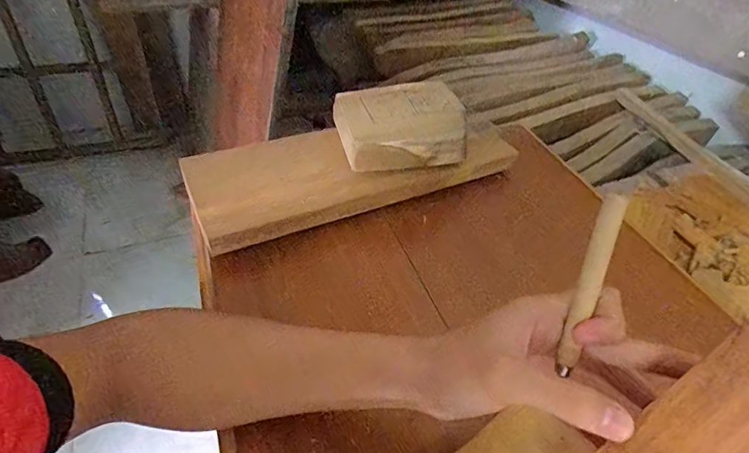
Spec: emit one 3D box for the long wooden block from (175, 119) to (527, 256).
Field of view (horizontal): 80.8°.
[{"bbox_3d":[-0.019,-0.074,0.520,0.379,0.050,0.114,-17,47,-22],"label":"long wooden block"}]

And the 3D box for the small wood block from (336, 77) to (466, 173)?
[{"bbox_3d":[0.032,-0.123,0.524,0.151,0.047,0.117,-12,46,-18],"label":"small wood block"}]

